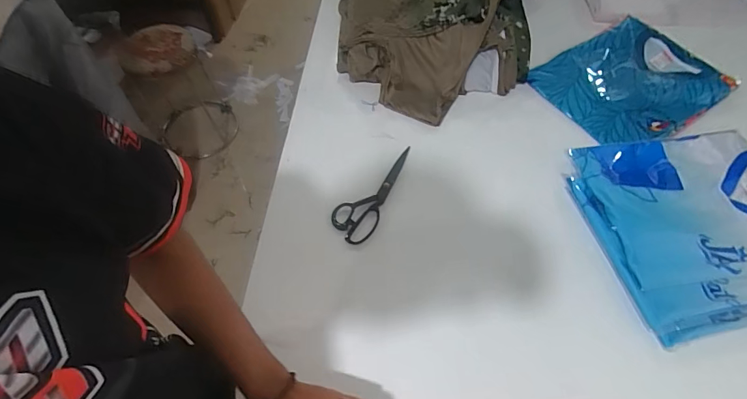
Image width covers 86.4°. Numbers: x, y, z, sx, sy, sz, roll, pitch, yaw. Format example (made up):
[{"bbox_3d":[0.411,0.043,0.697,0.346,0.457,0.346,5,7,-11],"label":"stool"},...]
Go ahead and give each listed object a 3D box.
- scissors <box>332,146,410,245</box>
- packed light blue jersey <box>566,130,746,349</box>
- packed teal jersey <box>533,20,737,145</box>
[{"bbox_3d":[0.017,-0.009,0.696,0.074,0.013,0.206,40,70,22],"label":"scissors"},{"bbox_3d":[0.516,0.031,0.648,0.329,0.037,0.339,-13,60,-4],"label":"packed light blue jersey"},{"bbox_3d":[0.524,-0.240,0.810,0.322,0.025,0.252,-27,62,-12],"label":"packed teal jersey"}]

